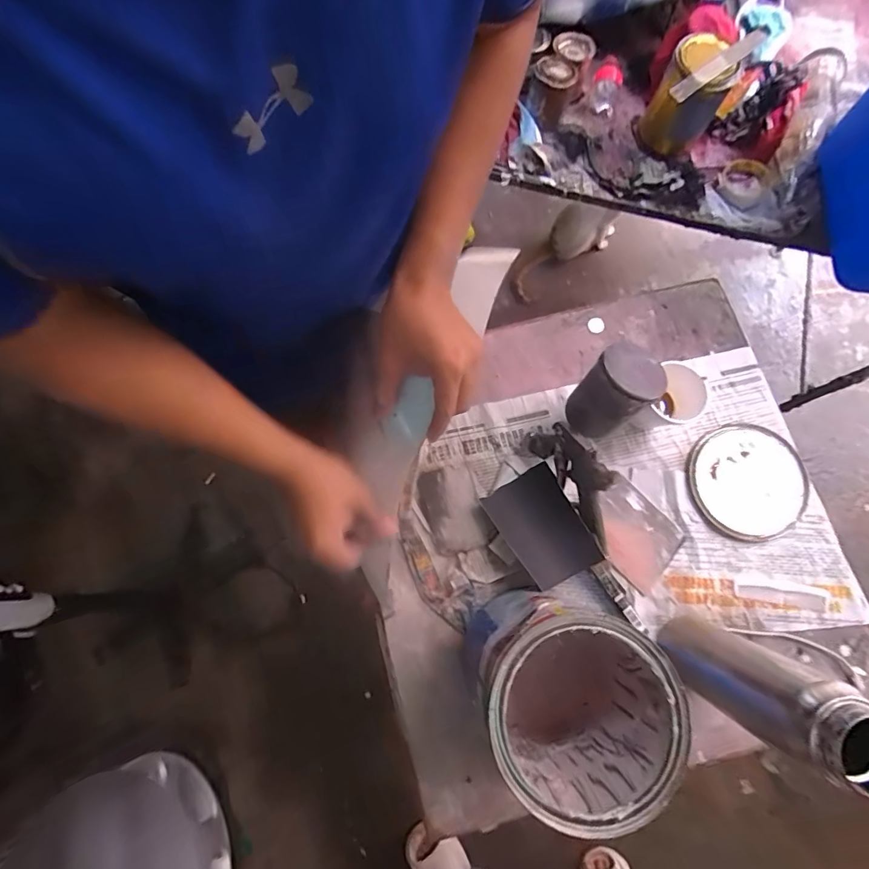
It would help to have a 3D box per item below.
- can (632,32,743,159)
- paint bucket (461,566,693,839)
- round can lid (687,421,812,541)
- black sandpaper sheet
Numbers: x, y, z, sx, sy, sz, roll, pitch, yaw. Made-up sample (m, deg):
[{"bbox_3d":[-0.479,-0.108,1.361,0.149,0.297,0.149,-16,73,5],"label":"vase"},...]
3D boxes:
[{"bbox_3d":[0.408,-0.542,0.755,0.110,0.152,0.104,-1,77,2],"label":"can"},{"bbox_3d":[0.133,0.262,0.488,0.180,0.235,0.170,0,76,1],"label":"paint bucket"},{"bbox_3d":[0.428,0.064,0.623,0.149,0.017,0.151,0,76,1],"label":"round can lid"},{"bbox_3d":[0.134,0.116,0.578,0.100,0.013,0.136,-23,69,-20],"label":"black sandpaper sheet"}]

